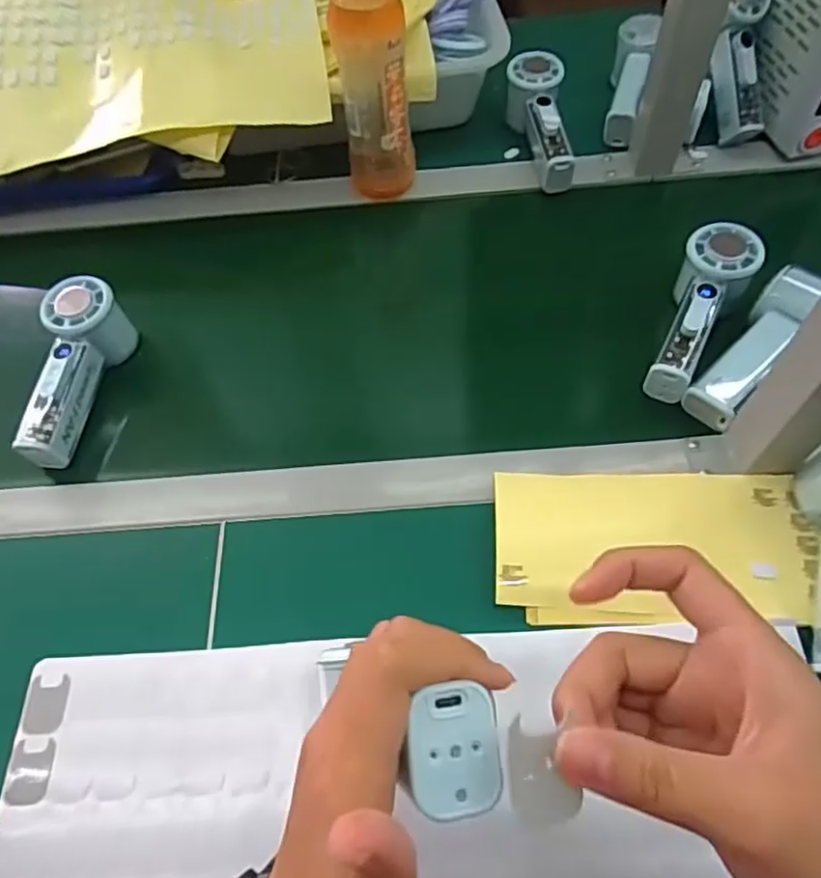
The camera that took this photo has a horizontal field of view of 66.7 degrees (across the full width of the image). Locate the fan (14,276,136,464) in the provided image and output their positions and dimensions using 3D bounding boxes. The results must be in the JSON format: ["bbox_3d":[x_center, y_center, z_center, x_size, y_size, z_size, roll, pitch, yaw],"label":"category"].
[{"bbox_3d":[-0.271,-0.054,0.502,0.050,0.057,0.151,0,59,3],"label":"fan"}]

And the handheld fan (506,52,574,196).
[{"bbox_3d":[0.135,-0.319,0.635,0.053,0.055,0.157,-9,74,-2],"label":"handheld fan"}]

